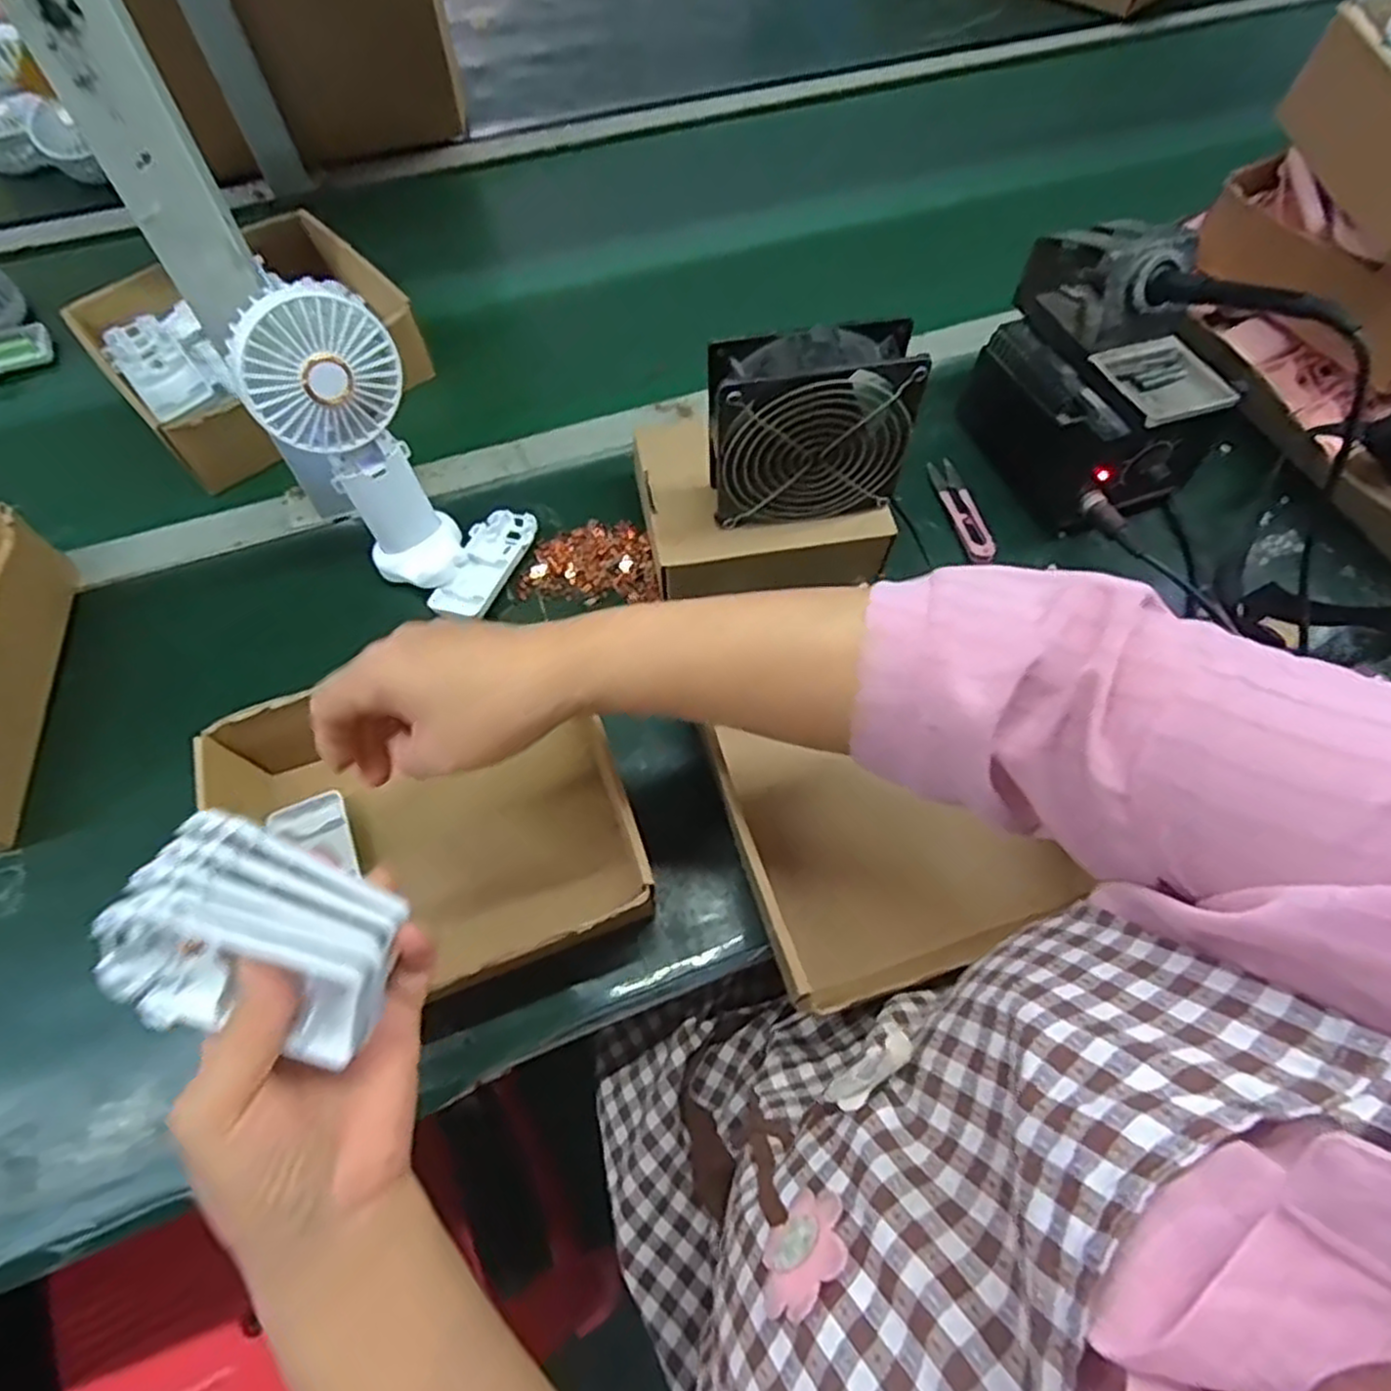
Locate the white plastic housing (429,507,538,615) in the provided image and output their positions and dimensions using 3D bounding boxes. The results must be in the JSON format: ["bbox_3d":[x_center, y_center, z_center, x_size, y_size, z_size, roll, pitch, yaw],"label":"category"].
[{"bbox_3d":[-0.149,-0.096,0.537,0.047,0.012,0.094,18,64,8],"label":"white plastic housing"}]

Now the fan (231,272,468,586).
[{"bbox_3d":[-0.207,-0.148,0.474,0.085,0.183,0.080,-28,67,-14],"label":"fan"}]

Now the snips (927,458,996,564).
[{"bbox_3d":[0.206,-0.143,0.581,0.024,0.012,0.101,-9,64,-6],"label":"snips"}]

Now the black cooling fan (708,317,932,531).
[{"bbox_3d":[0.069,-0.164,0.467,0.123,0.115,0.041,-8,64,-5],"label":"black cooling fan"}]

